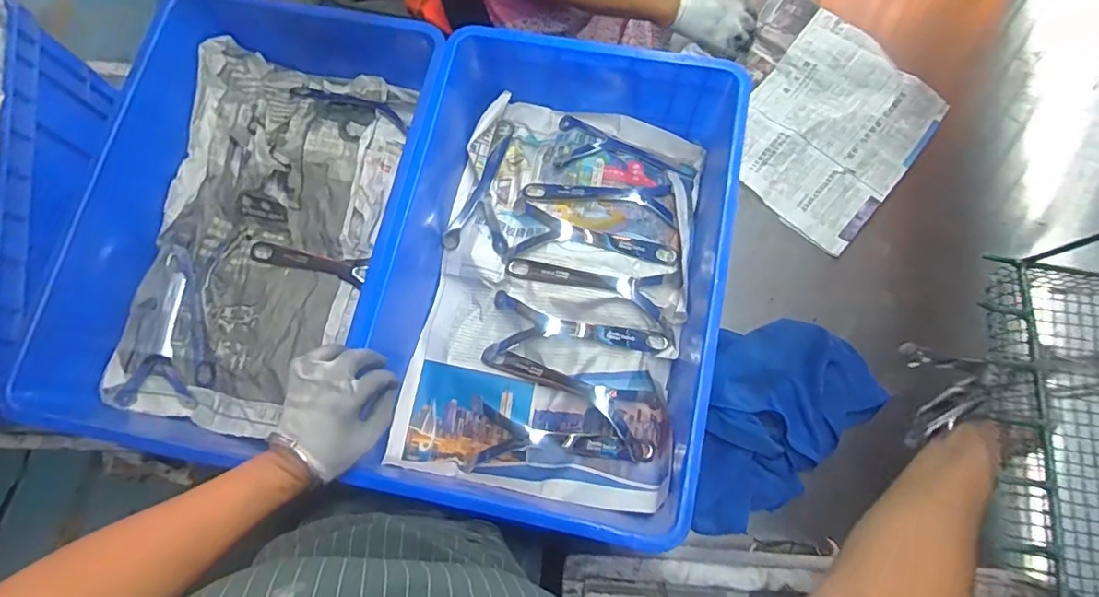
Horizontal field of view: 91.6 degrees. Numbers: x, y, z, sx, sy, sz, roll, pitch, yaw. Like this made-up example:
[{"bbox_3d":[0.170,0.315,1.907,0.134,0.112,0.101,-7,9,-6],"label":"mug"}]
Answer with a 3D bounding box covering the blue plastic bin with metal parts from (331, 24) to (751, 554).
[{"bbox_3d":[0.004,-0.026,0.640,0.354,0.173,0.520,12,77,5],"label":"blue plastic bin with metal parts"}]

